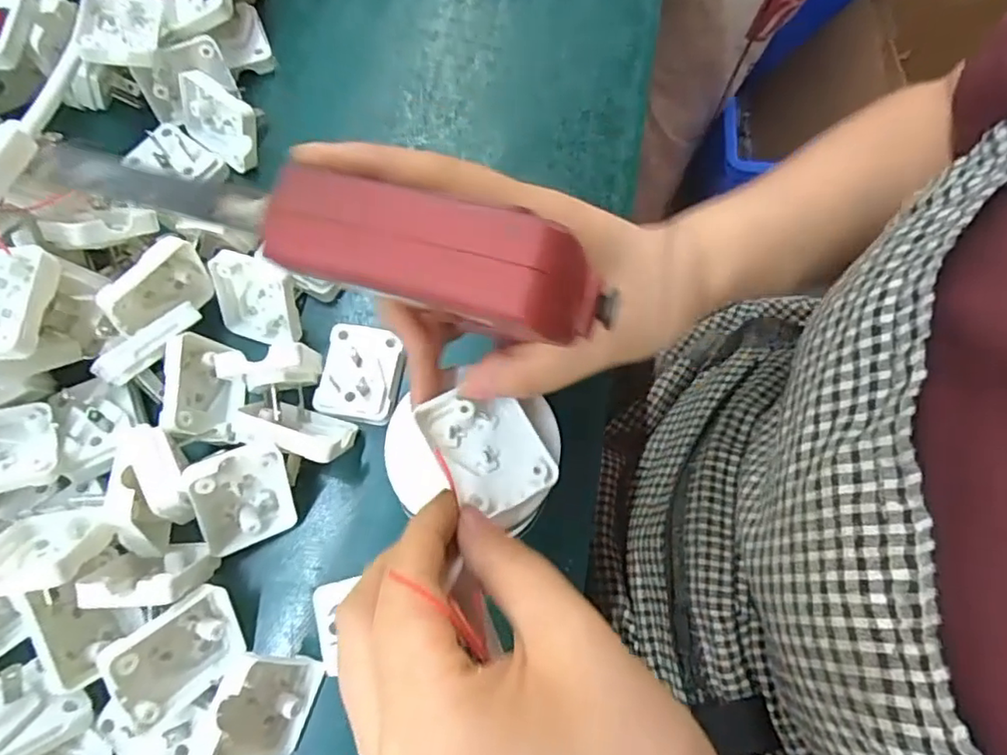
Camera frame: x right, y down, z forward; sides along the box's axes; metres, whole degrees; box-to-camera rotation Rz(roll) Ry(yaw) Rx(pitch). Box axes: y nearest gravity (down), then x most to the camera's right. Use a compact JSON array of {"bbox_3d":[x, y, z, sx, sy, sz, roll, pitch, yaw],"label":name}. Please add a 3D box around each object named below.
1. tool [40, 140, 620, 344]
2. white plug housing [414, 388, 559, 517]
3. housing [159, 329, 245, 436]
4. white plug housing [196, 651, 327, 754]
[{"bbox_3d":[-0.047,-0.037,0.169,0.150,0.034,0.028,15,71,8],"label":"tool"},{"bbox_3d":[-0.005,0.025,0.226,0.037,0.012,0.048,-28,73,-11],"label":"white plug housing"},{"bbox_3d":[-0.140,0.005,0.287,0.017,0.037,0.048,-11,73,37],"label":"housing"},{"bbox_3d":[-0.099,0.130,0.241,0.018,0.050,0.041,7,68,28],"label":"white plug housing"}]

